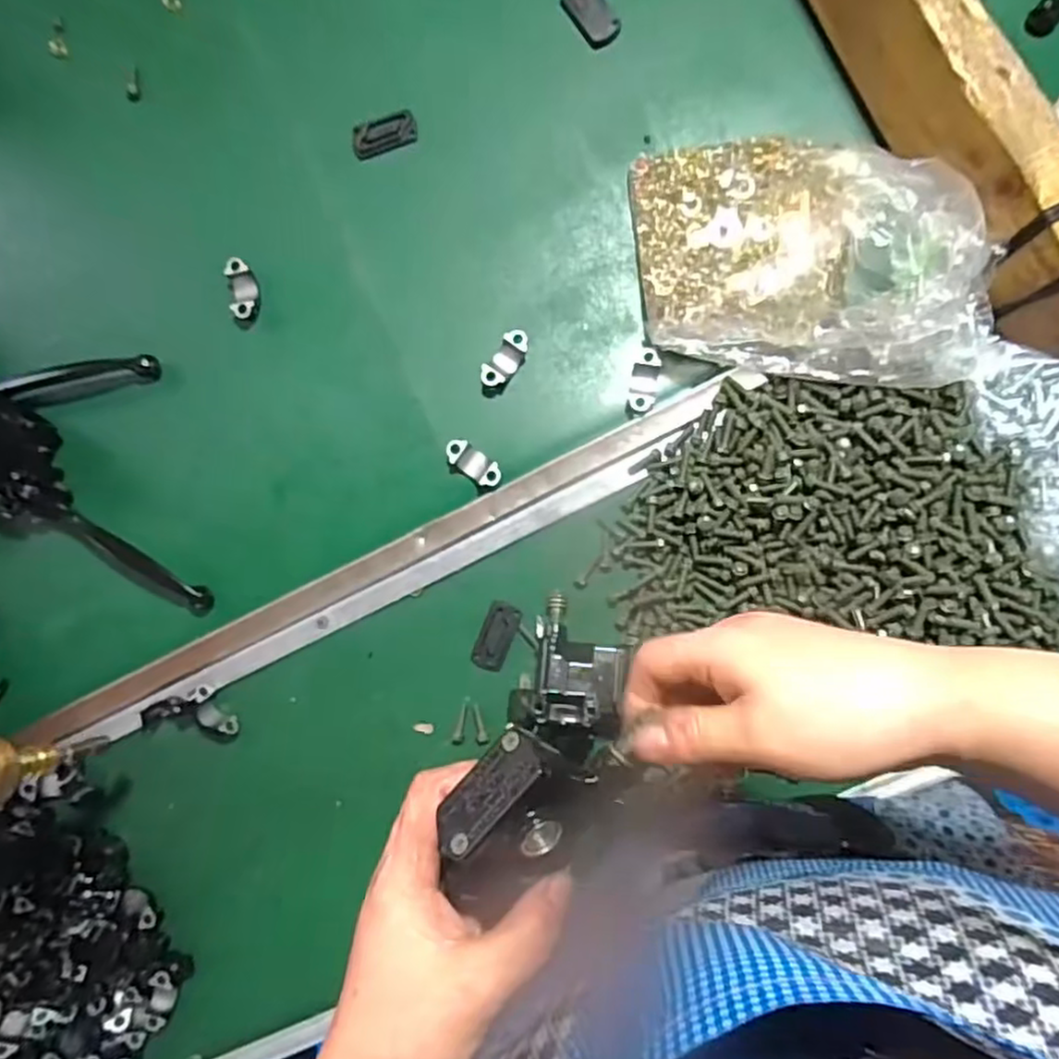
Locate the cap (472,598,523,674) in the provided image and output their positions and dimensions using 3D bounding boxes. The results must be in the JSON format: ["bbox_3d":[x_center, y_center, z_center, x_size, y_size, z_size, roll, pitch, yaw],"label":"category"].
[{"bbox_3d":[-0.024,0.077,0.500,0.025,0.004,0.048,22,92,7],"label":"cap"}]

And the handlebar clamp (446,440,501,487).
[{"bbox_3d":[-0.039,-0.046,0.494,0.042,0.014,0.018,36,93,6],"label":"handlebar clamp"}]

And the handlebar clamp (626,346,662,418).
[{"bbox_3d":[0.080,-0.102,0.483,0.019,0.013,0.048,11,91,7],"label":"handlebar clamp"}]

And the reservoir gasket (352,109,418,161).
[{"bbox_3d":[-0.107,-0.290,0.512,0.048,0.008,0.023,-20,87,6],"label":"reservoir gasket"}]

